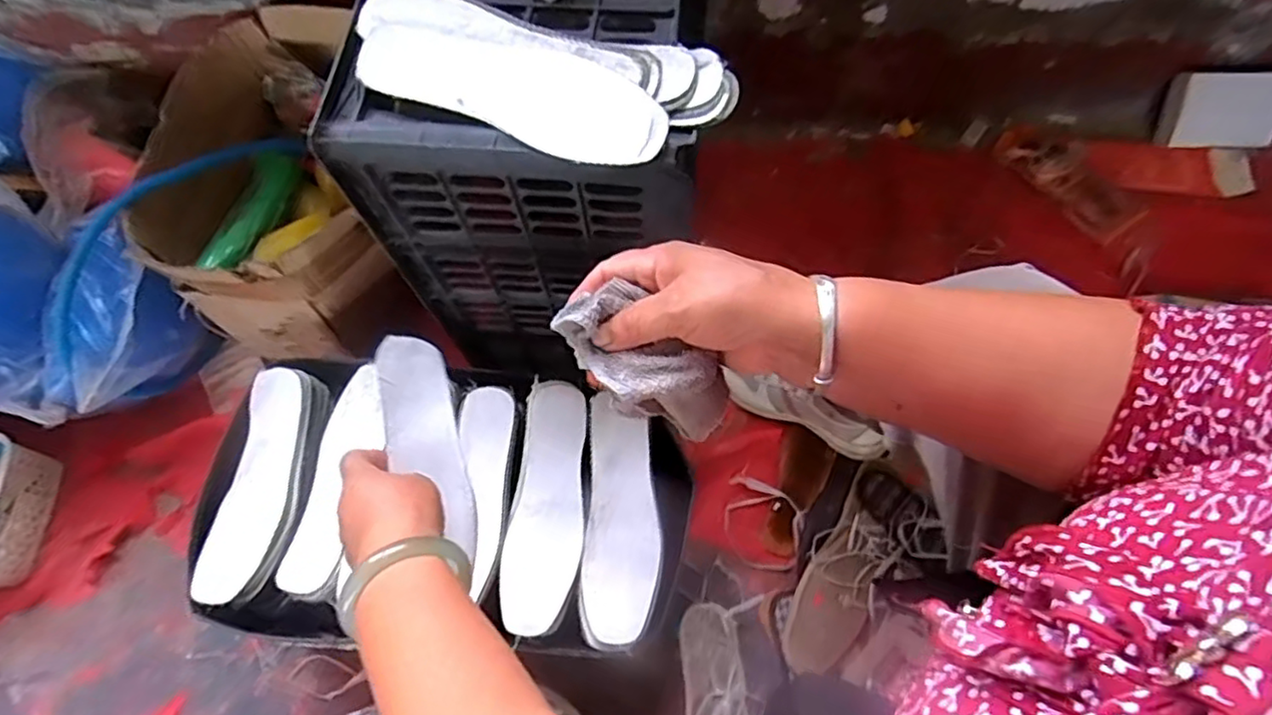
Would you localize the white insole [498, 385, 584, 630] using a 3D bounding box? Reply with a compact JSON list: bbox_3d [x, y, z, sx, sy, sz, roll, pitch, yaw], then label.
[{"bbox_3d":[-0.082,0.138,0.612,0.069,0.023,0.229,6,67,4],"label":"white insole"}]

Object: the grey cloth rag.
[{"bbox_3d":[0.004,0.003,0.345,0.104,0.029,0.057,35,71,-1],"label":"grey cloth rag"}]

